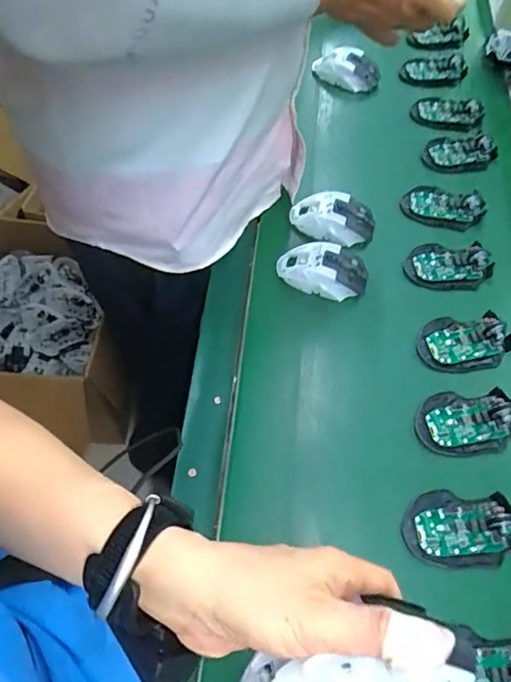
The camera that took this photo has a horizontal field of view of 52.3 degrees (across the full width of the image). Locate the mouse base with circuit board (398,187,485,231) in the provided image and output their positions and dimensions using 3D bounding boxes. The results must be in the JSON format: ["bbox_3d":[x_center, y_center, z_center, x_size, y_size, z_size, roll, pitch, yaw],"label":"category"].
[{"bbox_3d":[0.271,-0.198,0.749,0.111,0.021,0.061,22,61,8],"label":"mouse base with circuit board"}]

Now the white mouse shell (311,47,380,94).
[{"bbox_3d":[0.156,-0.467,0.893,0.118,0.043,0.065,14,60,4],"label":"white mouse shell"}]

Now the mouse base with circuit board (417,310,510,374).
[{"bbox_3d":[0.258,0.000,0.637,0.115,0.019,0.073,-3,61,-7],"label":"mouse base with circuit board"}]

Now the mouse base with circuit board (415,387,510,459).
[{"bbox_3d":[0.240,0.090,0.586,0.113,0.022,0.073,-5,61,-7],"label":"mouse base with circuit board"}]

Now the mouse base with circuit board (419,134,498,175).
[{"bbox_3d":[0.319,-0.293,0.813,0.112,0.016,0.070,-2,60,-6],"label":"mouse base with circuit board"}]

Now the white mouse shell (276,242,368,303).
[{"bbox_3d":[0.087,-0.091,0.677,0.114,0.040,0.061,16,60,4],"label":"white mouse shell"}]

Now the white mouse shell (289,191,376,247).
[{"bbox_3d":[0.109,-0.170,0.721,0.115,0.033,0.079,9,60,1],"label":"white mouse shell"}]

